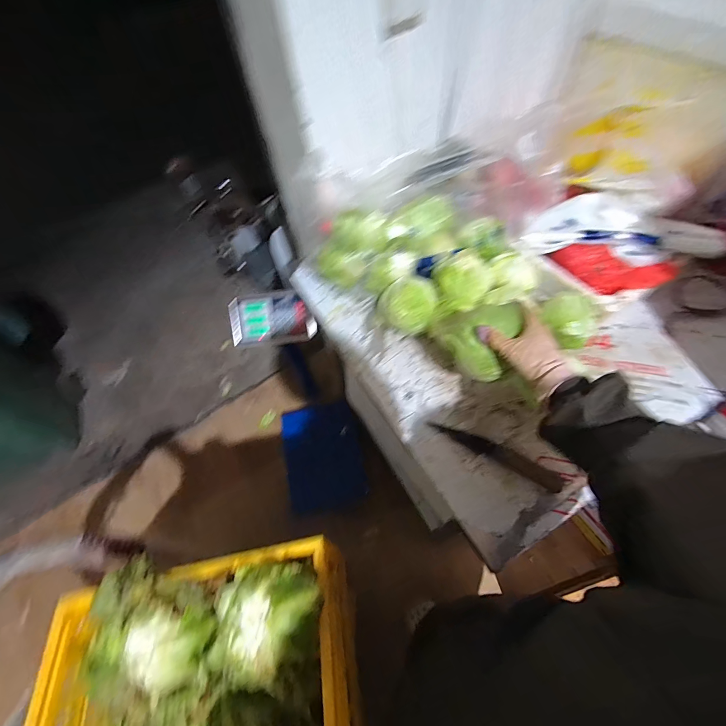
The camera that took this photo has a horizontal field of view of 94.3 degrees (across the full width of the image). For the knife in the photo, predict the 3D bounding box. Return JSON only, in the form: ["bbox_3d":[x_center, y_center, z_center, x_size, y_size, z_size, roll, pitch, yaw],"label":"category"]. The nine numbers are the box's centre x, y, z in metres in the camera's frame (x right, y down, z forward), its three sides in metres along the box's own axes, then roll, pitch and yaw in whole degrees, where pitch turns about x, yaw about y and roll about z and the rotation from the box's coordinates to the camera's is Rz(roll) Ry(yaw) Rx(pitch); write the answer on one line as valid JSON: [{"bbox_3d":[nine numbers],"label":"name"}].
[{"bbox_3d":[0.220,0.148,0.567,0.218,0.013,0.032,26,64,19],"label":"knife"}]

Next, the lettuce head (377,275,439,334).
[{"bbox_3d":[0.091,-0.119,0.676,0.097,0.092,0.112,-31,61,-14],"label":"lettuce head"}]

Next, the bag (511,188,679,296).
[{"bbox_3d":[0.475,-0.239,0.679,0.177,0.075,0.263,-34,62,-15],"label":"bag"}]

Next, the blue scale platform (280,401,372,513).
[{"bbox_3d":[-0.146,0.316,1.203,0.275,0.072,0.373,-14,58,-4],"label":"blue scale platform"}]

